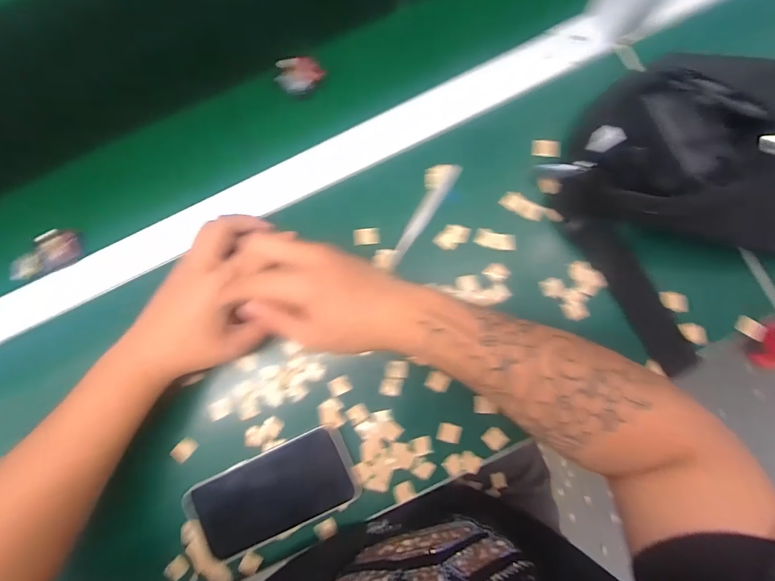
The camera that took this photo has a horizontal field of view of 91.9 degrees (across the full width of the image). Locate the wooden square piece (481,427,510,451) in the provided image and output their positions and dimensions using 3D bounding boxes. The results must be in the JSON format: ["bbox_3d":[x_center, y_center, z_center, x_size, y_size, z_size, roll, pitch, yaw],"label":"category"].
[{"bbox_3d":[0.098,0.134,0.338,0.018,0.004,0.019,-42,83,-2],"label":"wooden square piece"}]

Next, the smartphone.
[{"bbox_3d":[-0.102,0.185,0.339,0.148,0.009,0.074,-25,83,1],"label":"smartphone"}]

